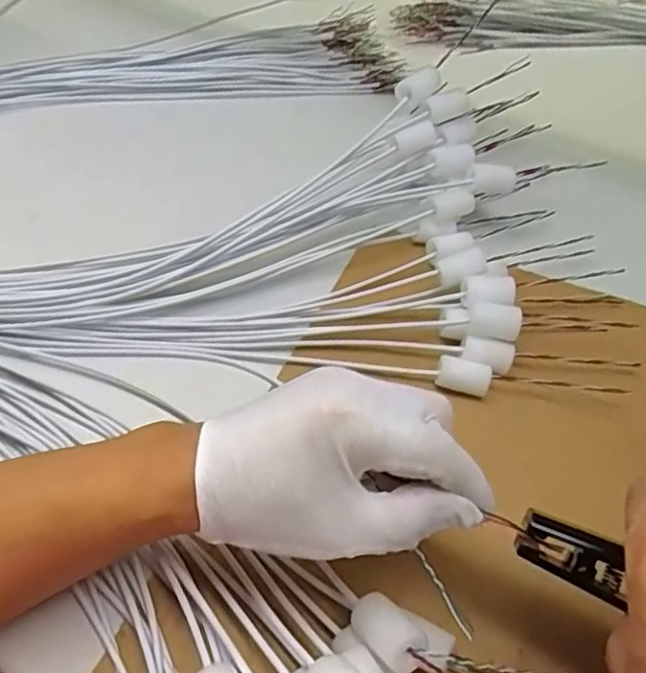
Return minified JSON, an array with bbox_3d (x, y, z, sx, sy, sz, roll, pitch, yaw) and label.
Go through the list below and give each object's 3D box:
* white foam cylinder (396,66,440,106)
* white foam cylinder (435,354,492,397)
[{"bbox_3d":[0.076,-0.198,0.485,0.037,0.018,0.017,-30,57,-22],"label":"white foam cylinder"},{"bbox_3d":[0.092,0.025,0.404,0.034,0.016,0.019,16,53,13],"label":"white foam cylinder"}]

